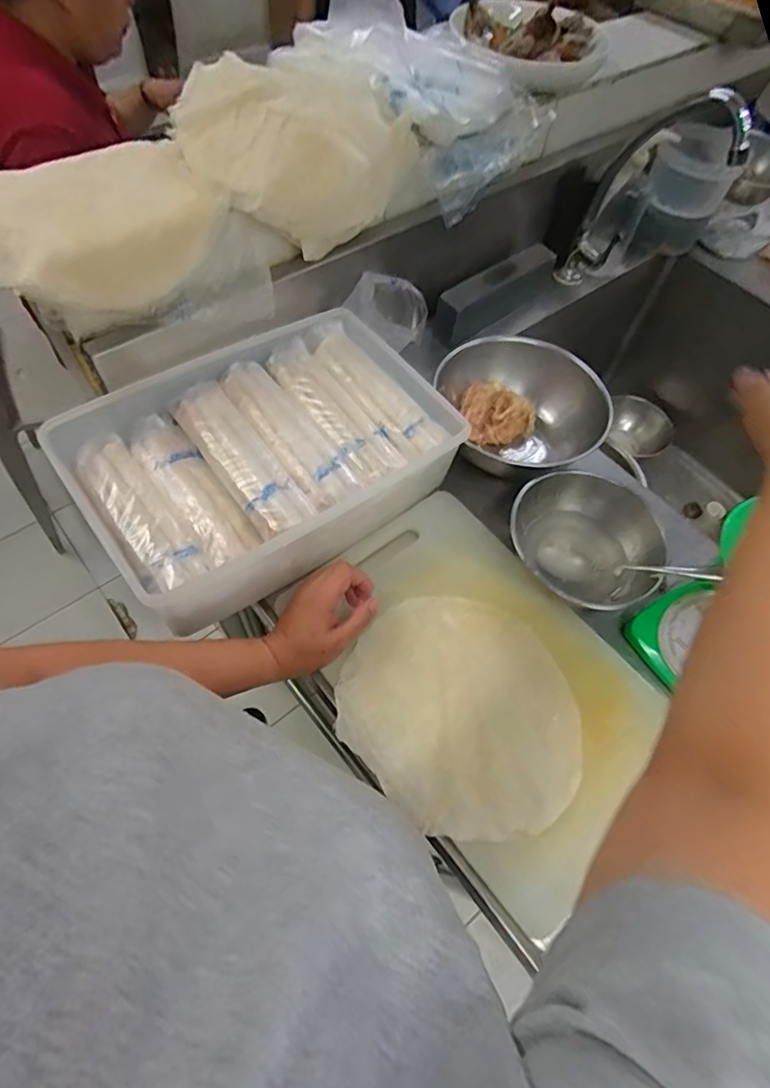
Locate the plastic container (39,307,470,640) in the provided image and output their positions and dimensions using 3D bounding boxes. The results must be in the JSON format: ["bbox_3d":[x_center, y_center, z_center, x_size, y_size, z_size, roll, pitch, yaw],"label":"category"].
[{"bbox_3d":[-0.123,-0.103,0.598,0.373,0.094,0.256,-34,68,-20],"label":"plastic container"}]

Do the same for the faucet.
[{"bbox_3d":[0.381,-0.490,0.781,0.178,0.298,0.063,41,66,17],"label":"faucet"}]

